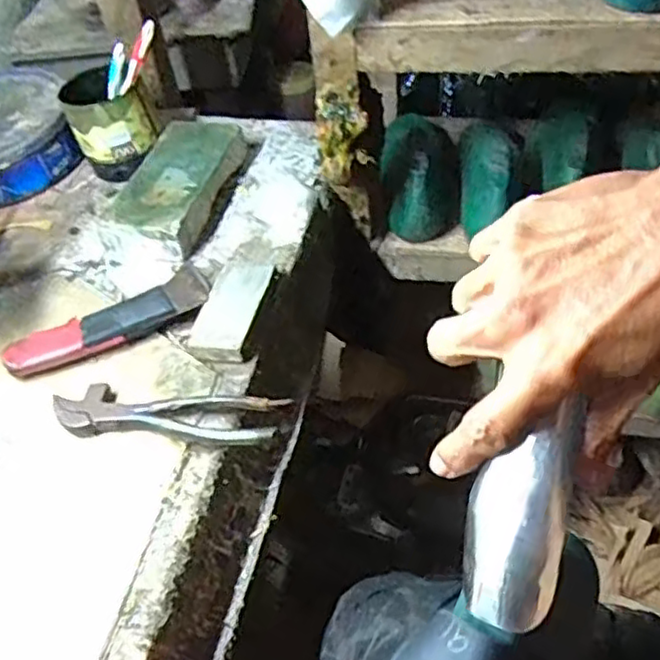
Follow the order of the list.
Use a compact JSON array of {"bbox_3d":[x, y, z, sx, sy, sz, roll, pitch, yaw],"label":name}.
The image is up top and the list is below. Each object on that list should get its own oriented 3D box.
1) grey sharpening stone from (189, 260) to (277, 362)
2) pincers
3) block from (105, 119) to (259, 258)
[{"bbox_3d":[-0.085,-0.023,0.605,0.045,0.021,0.115,5,47,12],"label":"grey sharpening stone"},{"bbox_3d":[-0.127,0.064,0.527,0.185,0.020,0.046,7,47,13],"label":"pincers"},{"bbox_3d":[-0.156,-0.155,0.725,0.092,0.038,0.198,7,47,14],"label":"block"}]

